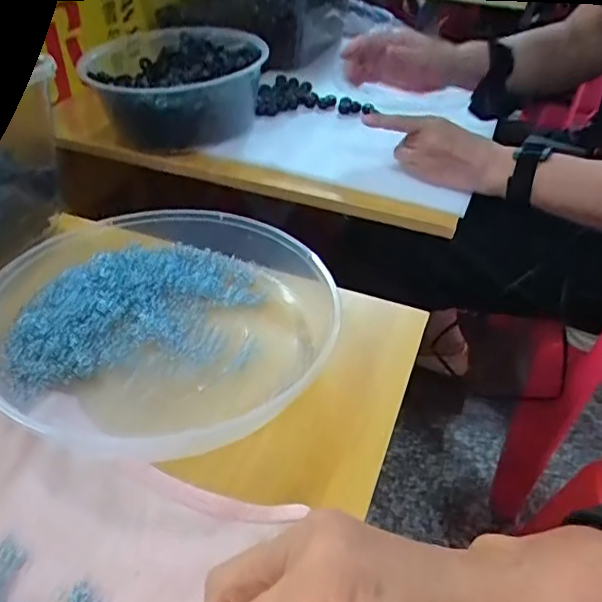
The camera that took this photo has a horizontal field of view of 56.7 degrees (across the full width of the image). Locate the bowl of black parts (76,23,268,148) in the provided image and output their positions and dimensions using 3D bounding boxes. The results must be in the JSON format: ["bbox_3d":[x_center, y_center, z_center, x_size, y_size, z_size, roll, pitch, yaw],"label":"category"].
[{"bbox_3d":[-0.145,-0.275,0.726,0.177,0.082,0.196,12,43,8],"label":"bowl of black parts"}]

